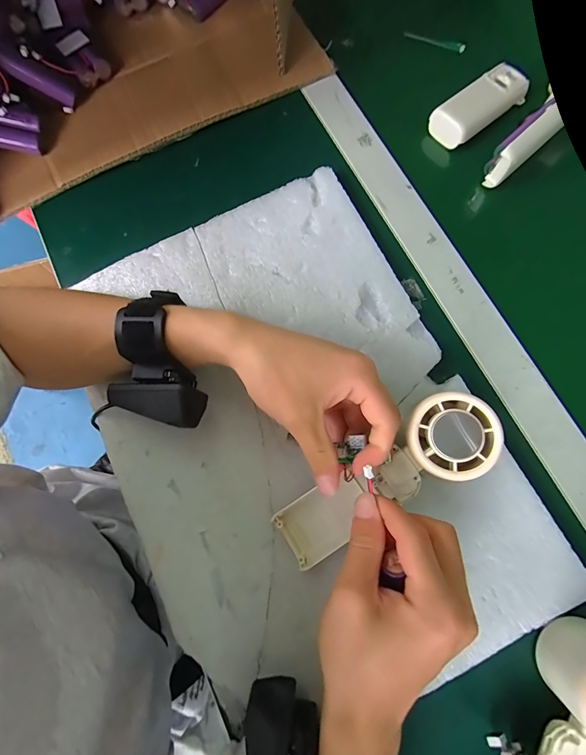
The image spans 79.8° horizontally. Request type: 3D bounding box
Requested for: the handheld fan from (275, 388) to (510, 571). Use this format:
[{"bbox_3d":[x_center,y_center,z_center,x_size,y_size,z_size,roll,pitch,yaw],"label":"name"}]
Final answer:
[{"bbox_3d":[0.060,0.070,0.240,0.163,0.027,0.051,-39,78,19],"label":"handheld fan"}]

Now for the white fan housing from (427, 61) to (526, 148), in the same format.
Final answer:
[{"bbox_3d":[0.183,-0.266,0.343,0.101,0.017,0.041,-39,79,-6],"label":"white fan housing"}]

